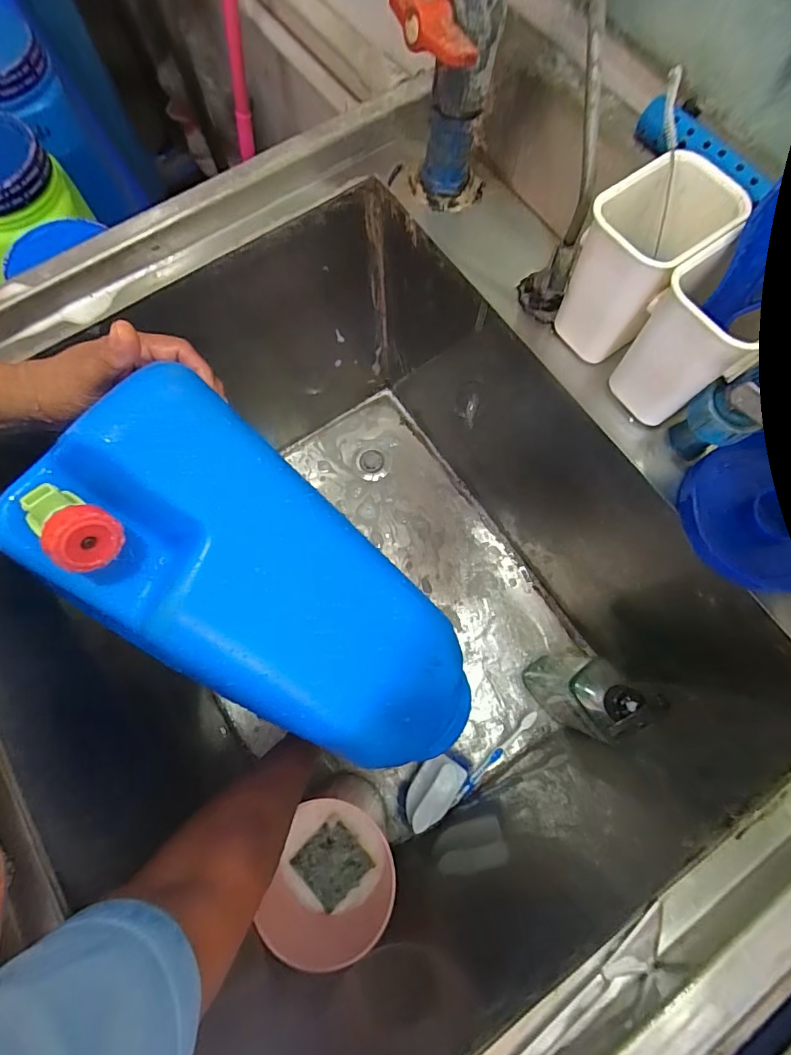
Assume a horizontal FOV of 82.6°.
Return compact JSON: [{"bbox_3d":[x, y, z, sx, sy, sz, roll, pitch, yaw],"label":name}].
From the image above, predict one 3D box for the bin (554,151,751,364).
[{"bbox_3d":[0.184,-0.198,0.351,0.092,0.116,0.077,-39,77,-9],"label":"bin"}]

